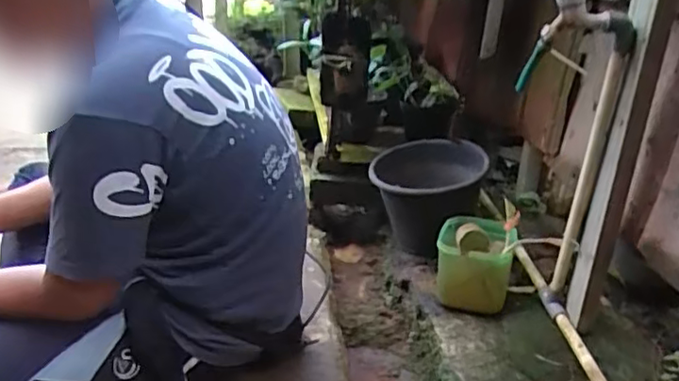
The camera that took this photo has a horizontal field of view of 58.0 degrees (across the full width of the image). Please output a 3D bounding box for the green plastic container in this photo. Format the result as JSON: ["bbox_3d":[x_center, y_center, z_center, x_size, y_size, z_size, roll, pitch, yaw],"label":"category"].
[{"bbox_3d":[0.295,0.155,1.350,0.161,0.174,0.145,8,24,14],"label":"green plastic container"}]

